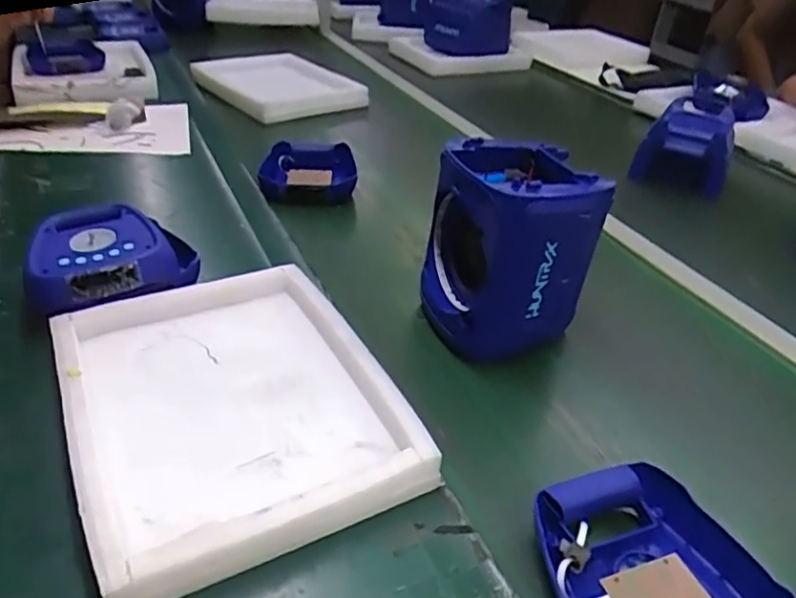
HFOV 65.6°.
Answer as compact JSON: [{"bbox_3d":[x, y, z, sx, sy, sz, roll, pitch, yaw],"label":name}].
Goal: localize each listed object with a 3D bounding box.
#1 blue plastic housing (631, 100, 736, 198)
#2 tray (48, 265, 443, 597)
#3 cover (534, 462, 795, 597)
[{"bbox_3d":[0.603,-0.319,1.297,0.171,0.125,0.275,22,37,17],"label":"blue plastic housing"},{"bbox_3d":[-0.166,0.088,0.616,0.288,0.047,0.351,-12,41,-28],"label":"tray"},{"bbox_3d":[0.209,0.219,0.503,0.177,0.036,0.173,-9,37,-19],"label":"cover"}]

